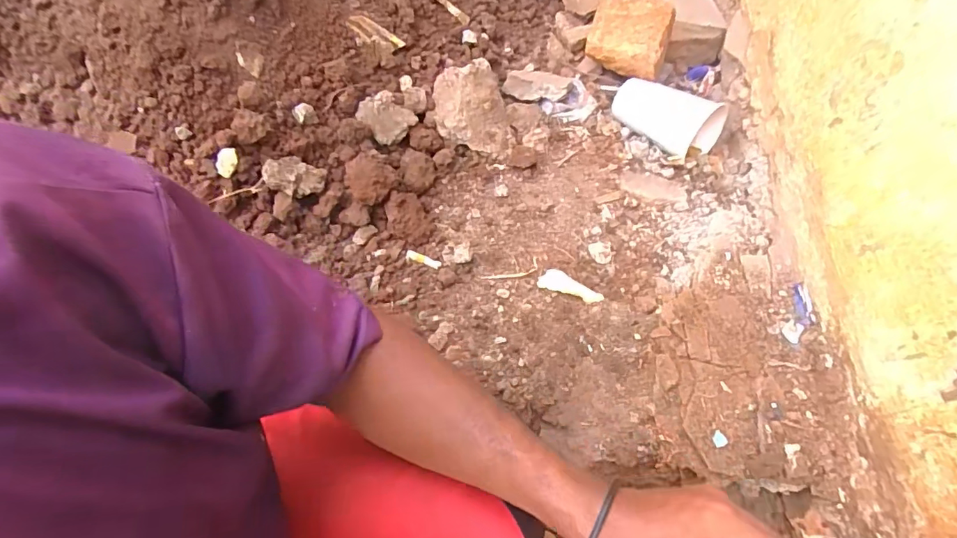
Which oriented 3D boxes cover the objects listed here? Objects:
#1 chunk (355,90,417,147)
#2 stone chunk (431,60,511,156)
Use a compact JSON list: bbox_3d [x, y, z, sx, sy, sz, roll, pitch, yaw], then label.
[{"bbox_3d":[-0.113,-0.182,0.590,0.053,0.029,0.054,41,68,15],"label":"chunk"},{"bbox_3d":[-0.009,-0.215,0.636,0.097,0.070,0.119,-6,65,-7],"label":"stone chunk"}]

